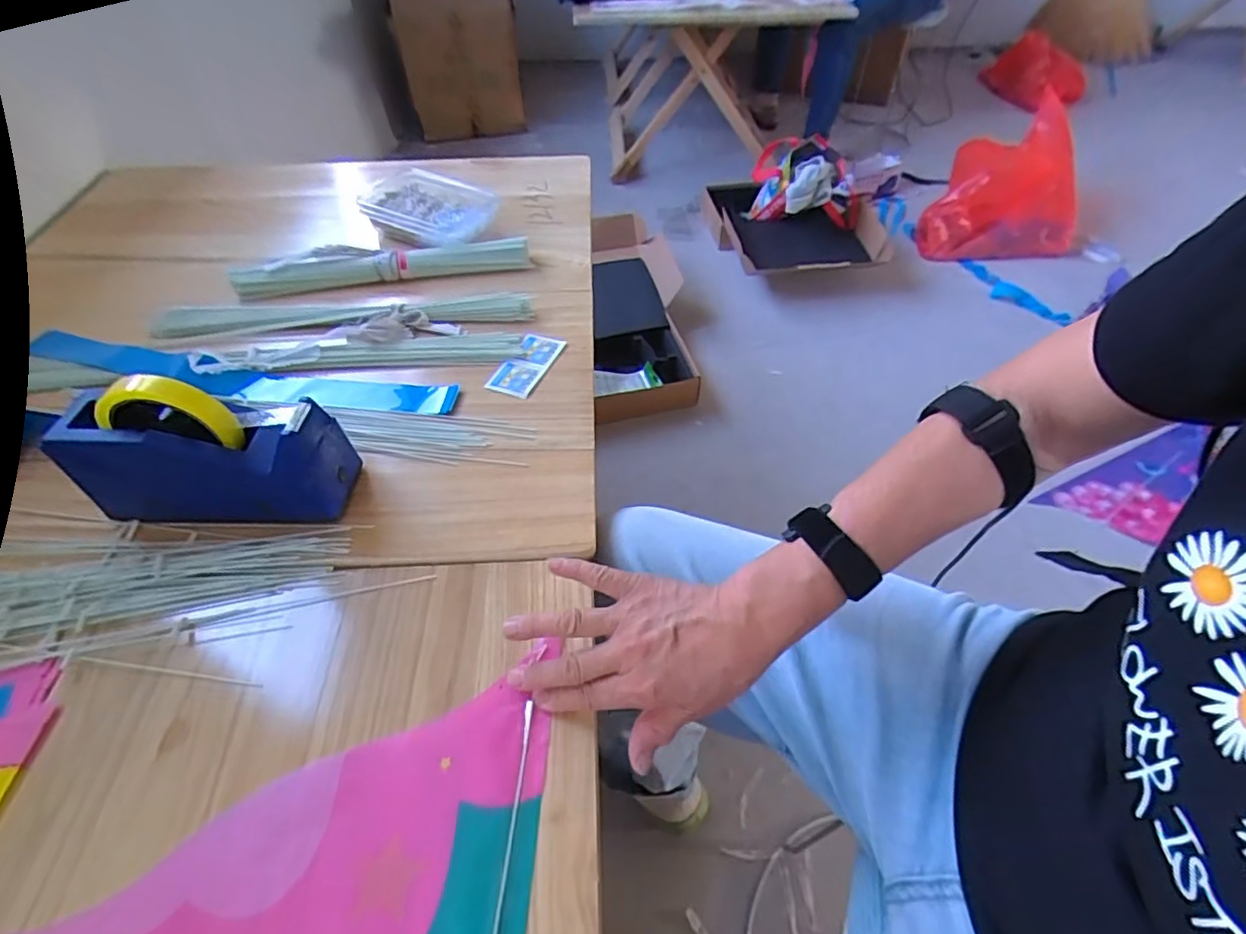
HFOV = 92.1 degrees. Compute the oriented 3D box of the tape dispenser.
[{"bbox_3d":[-0.340,-0.014,0.492,0.202,0.124,0.070,-2,50,-2],"label":"tape dispenser"}]

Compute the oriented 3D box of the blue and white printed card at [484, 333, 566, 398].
[{"bbox_3d":[-0.105,-0.114,0.658,0.049,0.004,0.098,18,52,14],"label":"blue and white printed card"}]

